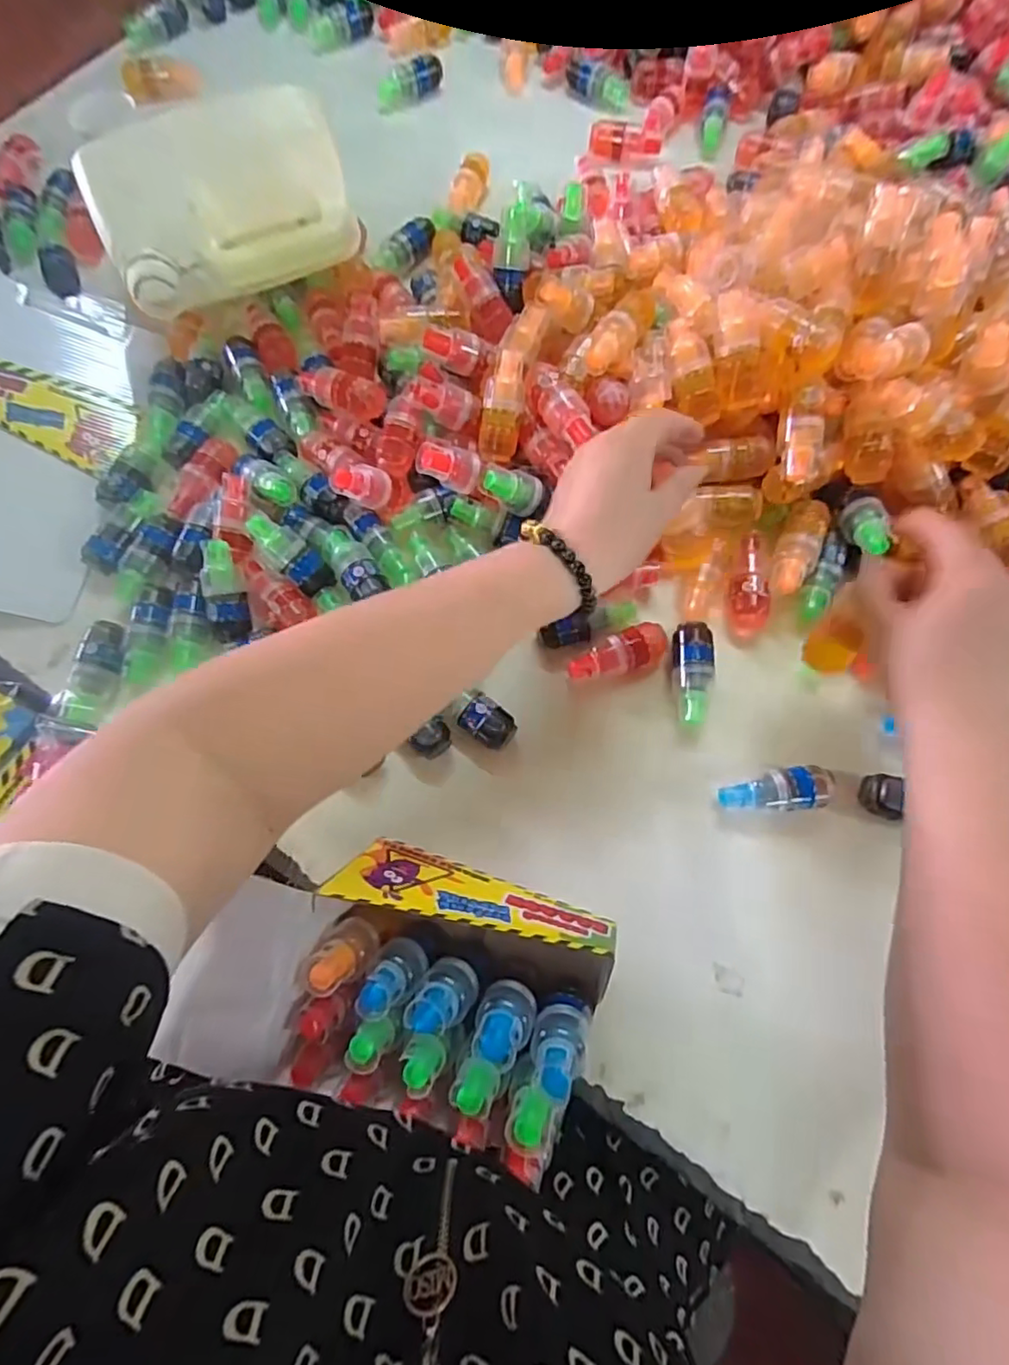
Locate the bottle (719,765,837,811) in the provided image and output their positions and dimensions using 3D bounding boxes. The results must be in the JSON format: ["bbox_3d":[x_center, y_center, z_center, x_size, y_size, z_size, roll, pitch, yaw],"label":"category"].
[{"bbox_3d":[0.190,0.077,0.418,0.075,0.028,0.028,-8,71,-2],"label":"bottle"}]

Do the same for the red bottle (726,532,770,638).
[{"bbox_3d":[0.191,-0.078,0.471,0.030,0.022,0.083,2,71,1],"label":"red bottle"}]

